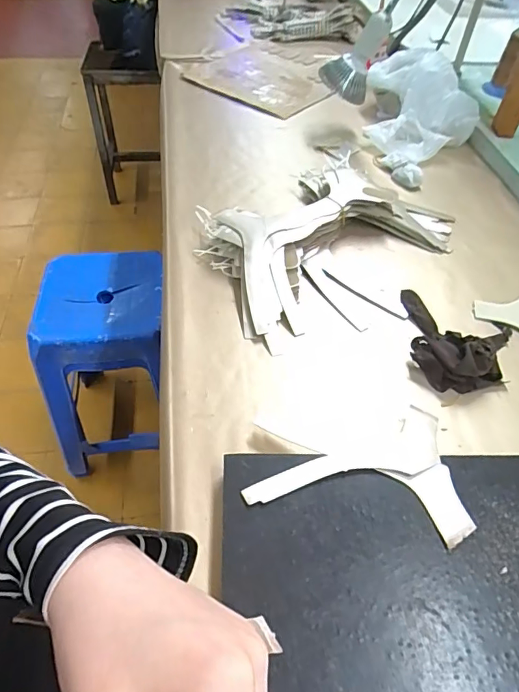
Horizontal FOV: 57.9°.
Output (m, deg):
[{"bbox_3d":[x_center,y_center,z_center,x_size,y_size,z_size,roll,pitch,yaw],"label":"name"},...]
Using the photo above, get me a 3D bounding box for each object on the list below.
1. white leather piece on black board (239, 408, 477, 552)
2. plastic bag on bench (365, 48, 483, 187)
[{"bbox_3d":[0.096,0.121,0.377,0.184,0.015,0.111,-23,53,-20],"label":"white leather piece on black board"},{"bbox_3d":[0.253,-0.373,0.756,0.186,0.103,0.263,15,52,11],"label":"plastic bag on bench"}]

